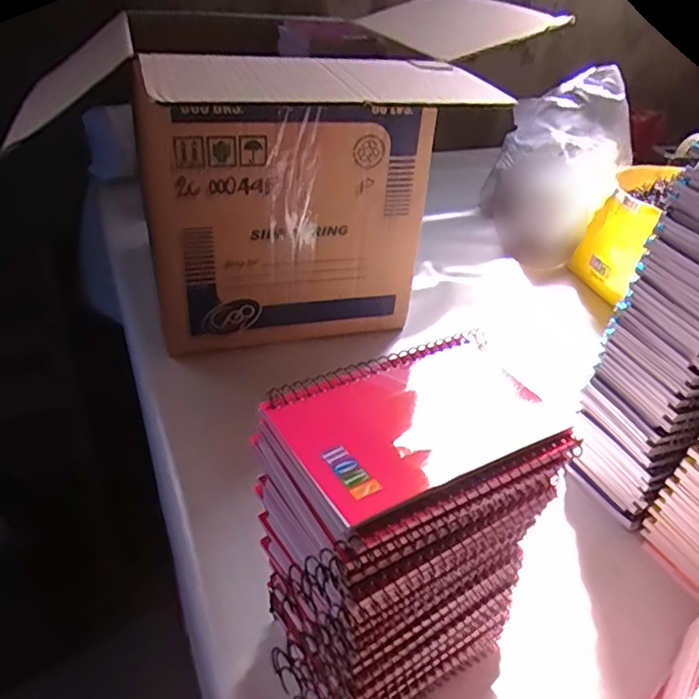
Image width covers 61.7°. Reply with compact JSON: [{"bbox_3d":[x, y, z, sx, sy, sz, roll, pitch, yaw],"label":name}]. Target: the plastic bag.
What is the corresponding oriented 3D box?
[{"bbox_3d":[0.345,-0.300,0.982,0.201,0.284,0.105,19,37,21],"label":"plastic bag"}]

